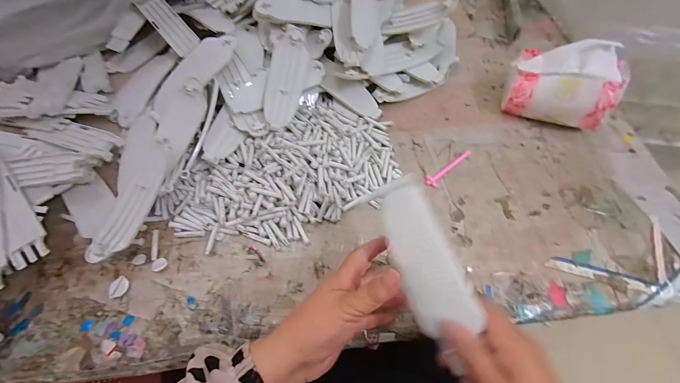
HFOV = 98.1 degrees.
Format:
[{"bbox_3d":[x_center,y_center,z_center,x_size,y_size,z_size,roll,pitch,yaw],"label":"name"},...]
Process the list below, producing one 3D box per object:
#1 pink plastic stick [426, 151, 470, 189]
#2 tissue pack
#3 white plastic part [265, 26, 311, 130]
[{"bbox_3d":[0.154,-0.033,0.417,0.089,0.004,0.019,-36,68,-17],"label":"pink plastic stick"},{"bbox_3d":[0.320,-0.156,0.433,0.129,0.092,0.086,17,64,8],"label":"tissue pack"},{"bbox_3d":[-0.074,-0.159,0.416,0.050,0.015,0.165,12,73,-12],"label":"white plastic part"}]

